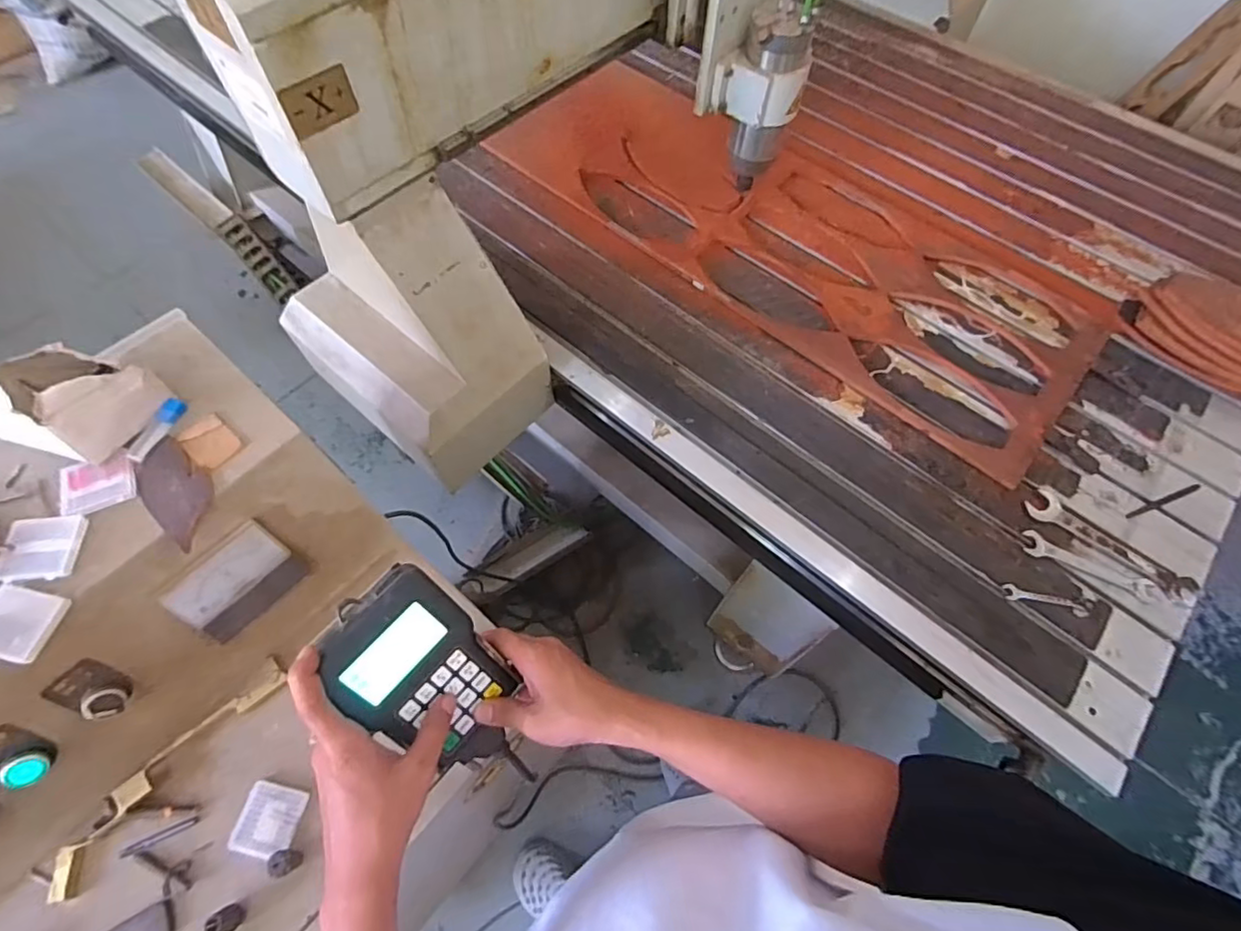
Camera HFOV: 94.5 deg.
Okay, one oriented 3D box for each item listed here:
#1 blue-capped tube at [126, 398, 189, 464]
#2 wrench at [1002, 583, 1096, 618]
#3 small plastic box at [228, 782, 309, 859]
[{"bbox_3d":[-0.434,-0.034,0.536,0.014,0.015,0.066,20,64,9],"label":"blue-capped tube"},{"bbox_3d":[0.621,0.197,0.828,0.128,0.007,0.031,10,63,4],"label":"wrench"},{"bbox_3d":[-0.321,0.323,0.523,0.054,0.011,0.054,12,63,5],"label":"small plastic box"}]

